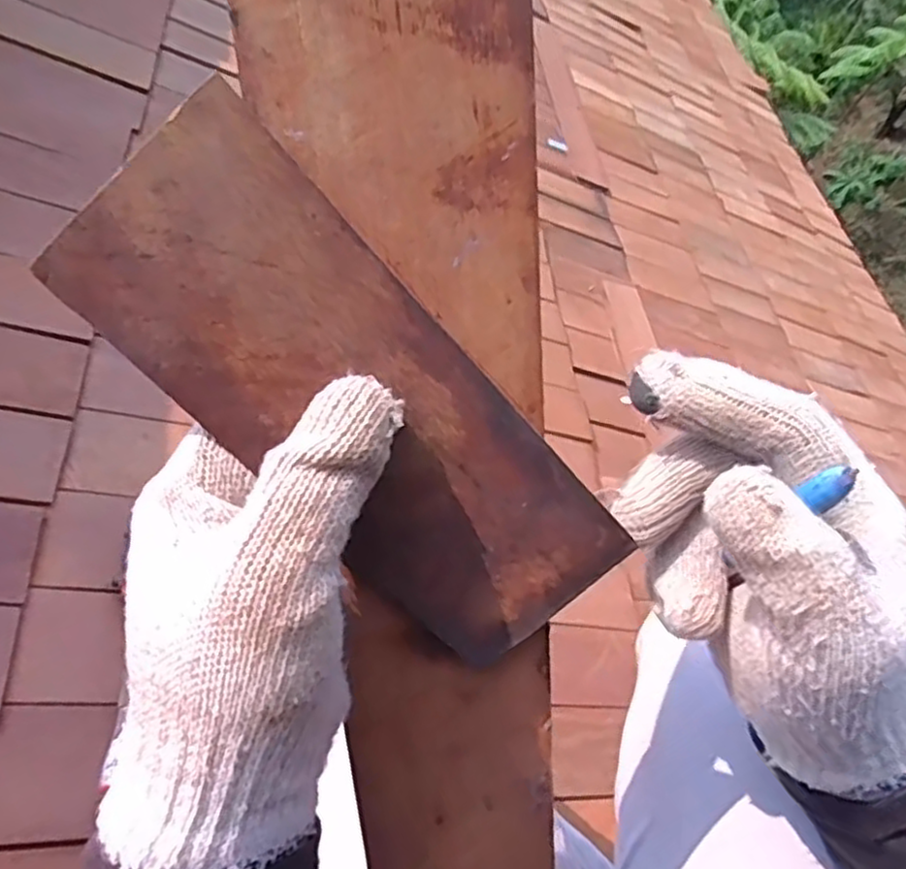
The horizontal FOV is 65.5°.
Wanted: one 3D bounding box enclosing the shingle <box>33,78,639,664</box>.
[{"bbox_3d":[-0.025,-0.004,0.220,0.074,0.191,0.006,-41,19,4],"label":"shingle"}]

